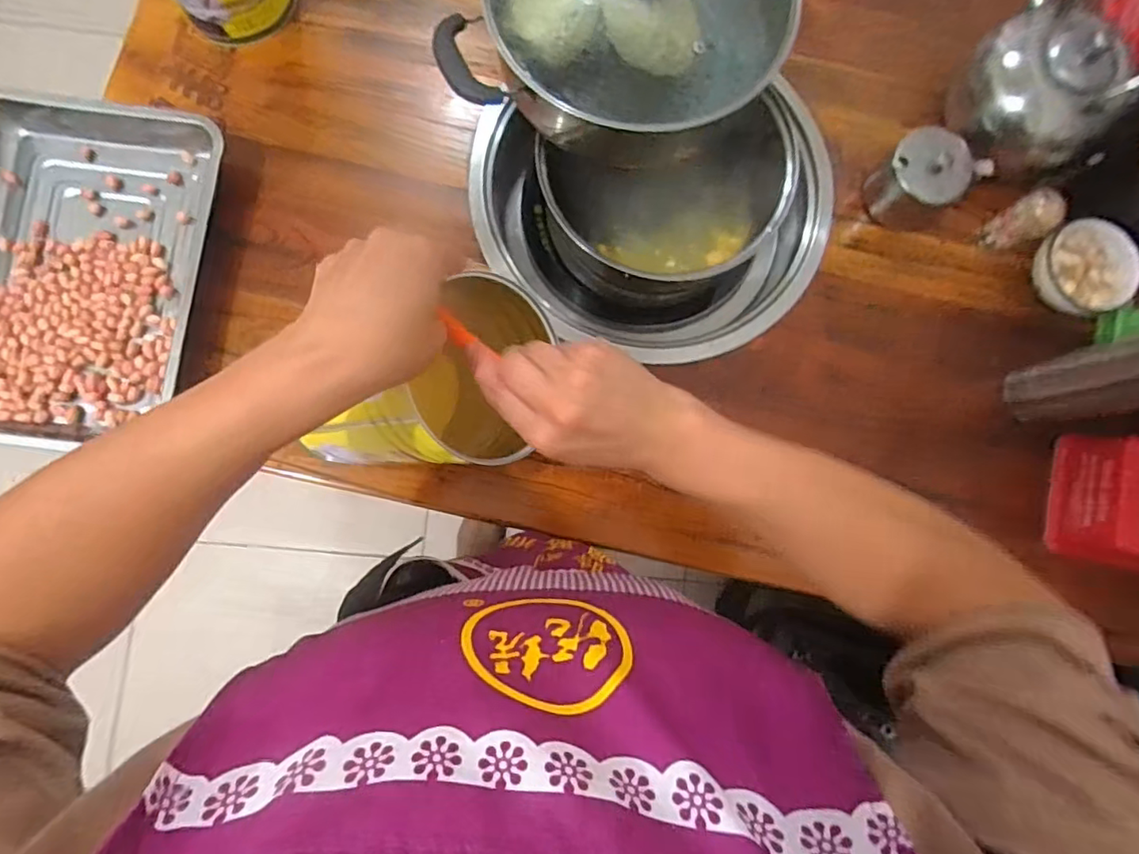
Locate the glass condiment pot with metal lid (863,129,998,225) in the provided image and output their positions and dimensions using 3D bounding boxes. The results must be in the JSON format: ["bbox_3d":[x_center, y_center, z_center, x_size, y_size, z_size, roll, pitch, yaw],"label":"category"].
[{"bbox_3d":[0.368,-0.261,0.611,0.074,0.078,0.078,0,84,-4],"label":"glass condiment pot with metal lid"}]

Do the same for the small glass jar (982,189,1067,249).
[{"bbox_3d":[0.475,-0.217,0.603,0.036,0.070,0.035,0,84,-4],"label":"small glass jar"}]

